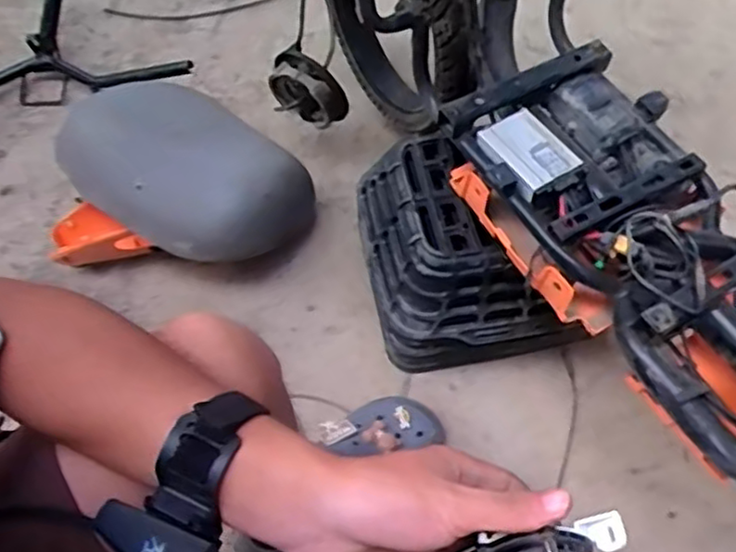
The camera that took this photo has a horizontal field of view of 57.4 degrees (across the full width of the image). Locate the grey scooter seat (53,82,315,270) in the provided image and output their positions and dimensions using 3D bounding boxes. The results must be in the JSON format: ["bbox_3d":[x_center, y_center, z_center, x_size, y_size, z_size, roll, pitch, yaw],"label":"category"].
[{"bbox_3d":[-0.285,-0.156,0.919,0.392,0.096,0.203,33,65,17],"label":"grey scooter seat"}]

